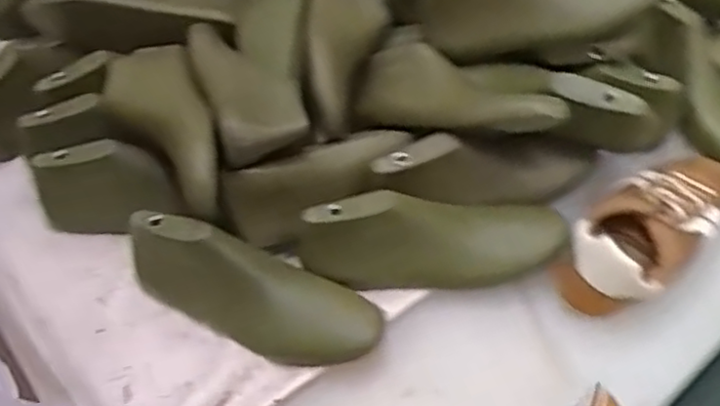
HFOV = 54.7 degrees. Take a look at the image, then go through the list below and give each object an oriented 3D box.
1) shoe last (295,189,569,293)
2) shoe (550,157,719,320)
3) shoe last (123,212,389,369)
[{"bbox_3d":[0.079,0.036,0.707,0.263,0.087,0.074,-8,50,-2],"label":"shoe last"},{"bbox_3d":[0.303,0.019,0.719,0.241,0.066,0.098,-37,57,-23],"label":"shoe"},{"bbox_3d":[-0.105,0.078,0.681,0.259,0.106,0.091,16,54,17],"label":"shoe last"}]

